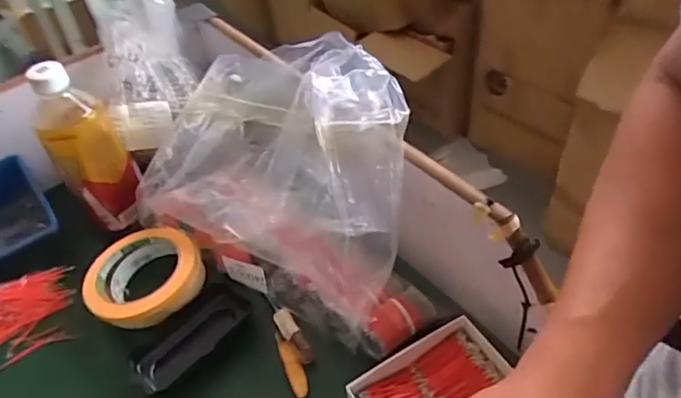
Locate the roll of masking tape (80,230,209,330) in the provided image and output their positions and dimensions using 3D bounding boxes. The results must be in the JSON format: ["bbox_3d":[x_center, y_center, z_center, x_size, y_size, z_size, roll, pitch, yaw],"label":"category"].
[{"bbox_3d":[-0.183,0.074,0.506,0.101,0.034,0.106,-3,46,4],"label":"roll of masking tape"}]

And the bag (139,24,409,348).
[{"bbox_3d":[-0.059,-0.039,0.494,0.269,0.179,0.165,23,53,26],"label":"bag"}]

